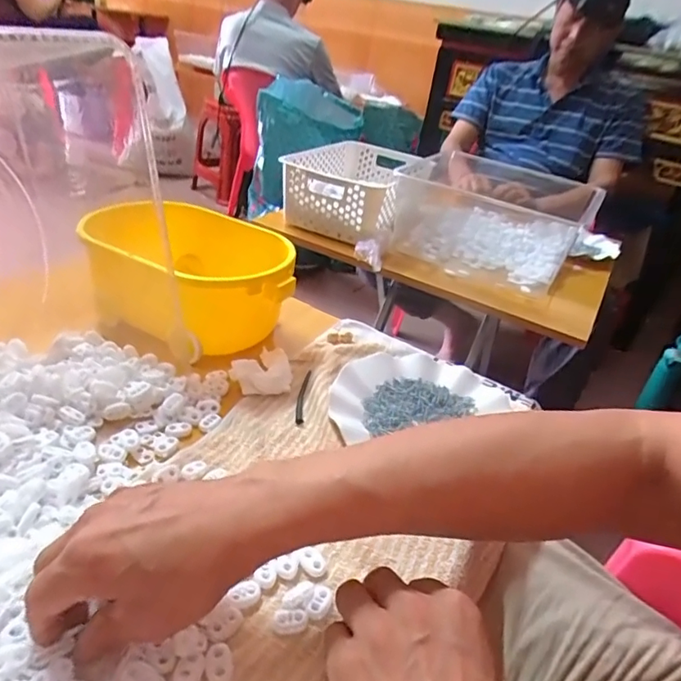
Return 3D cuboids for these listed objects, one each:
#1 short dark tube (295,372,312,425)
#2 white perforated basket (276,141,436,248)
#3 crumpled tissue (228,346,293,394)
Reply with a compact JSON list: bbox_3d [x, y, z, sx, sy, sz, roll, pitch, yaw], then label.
[{"bbox_3d":[-0.038,0.055,0.525,0.009,0.008,0.083,7,33,-1],"label":"short dark tube"},{"bbox_3d":[0.036,-0.300,1.022,0.213,0.104,0.315,20,32,16],"label":"white perforated basket"},{"bbox_3d":[-0.083,0.027,0.535,0.059,0.019,0.071,0,32,-17],"label":"crumpled tissue"}]

